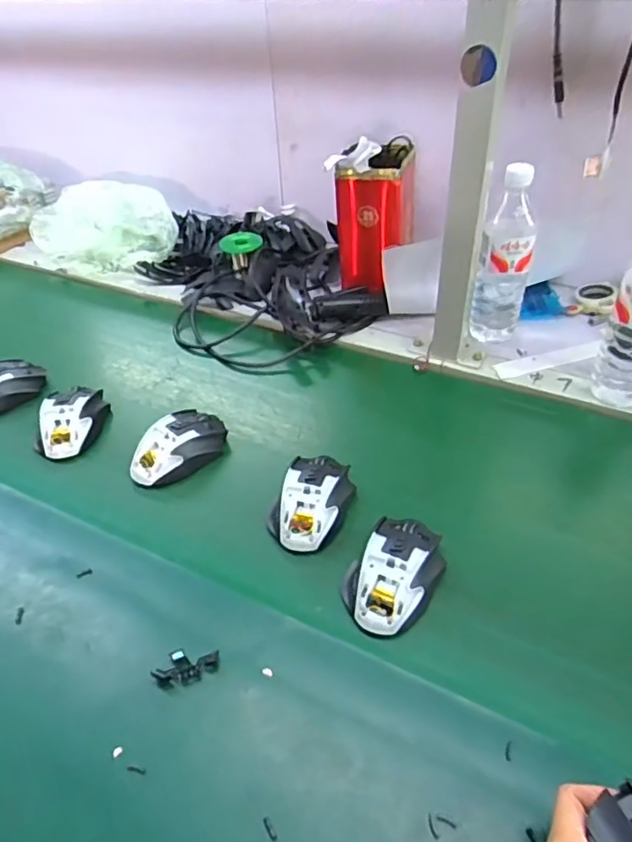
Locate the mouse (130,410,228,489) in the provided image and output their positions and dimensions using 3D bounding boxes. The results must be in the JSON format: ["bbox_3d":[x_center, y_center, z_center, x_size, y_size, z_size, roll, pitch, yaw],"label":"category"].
[{"bbox_3d":[-0.157,0.028,0.647,0.116,0.043,0.059,-32,49,-29],"label":"mouse"}]

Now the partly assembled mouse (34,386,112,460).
[{"bbox_3d":[-0.296,-0.002,0.688,0.074,0.038,0.101,-3,42,0],"label":"partly assembled mouse"}]

